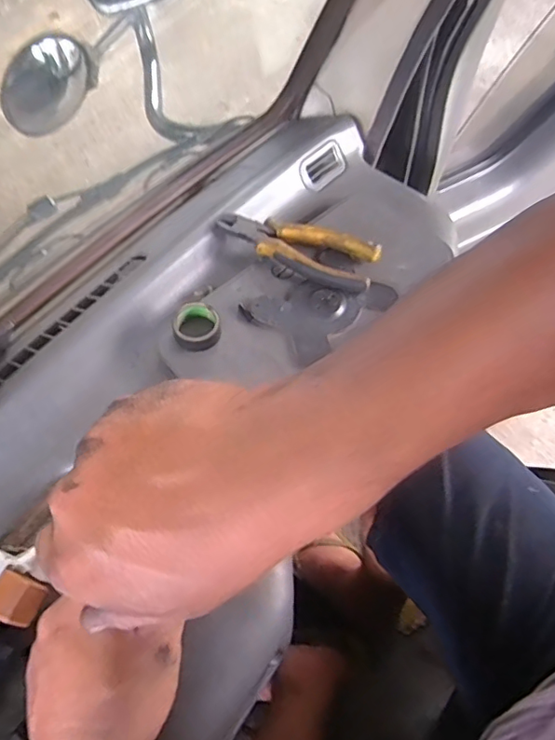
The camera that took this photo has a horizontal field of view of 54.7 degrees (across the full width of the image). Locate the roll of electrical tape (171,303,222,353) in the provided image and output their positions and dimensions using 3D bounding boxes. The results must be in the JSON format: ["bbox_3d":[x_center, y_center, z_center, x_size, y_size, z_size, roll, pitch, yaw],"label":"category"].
[{"bbox_3d":[-0.069,-0.038,0.463,0.041,0.017,0.039,1,62,-1],"label":"roll of electrical tape"}]

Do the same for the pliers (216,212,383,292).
[{"bbox_3d":[0.017,-0.117,0.507,0.153,0.016,0.055,18,63,8],"label":"pliers"}]

